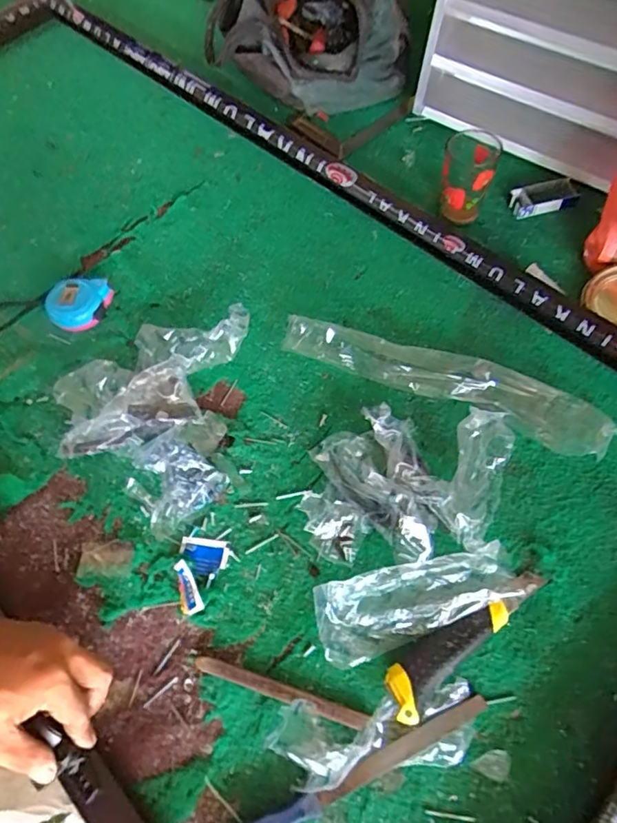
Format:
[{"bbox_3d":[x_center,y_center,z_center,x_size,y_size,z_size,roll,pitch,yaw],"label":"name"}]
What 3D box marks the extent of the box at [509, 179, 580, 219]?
[{"bbox_3d":[0.308,-0.279,0.708,0.089,0.017,0.038,-15,63,-4],"label":"box"}]

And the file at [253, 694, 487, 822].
[{"bbox_3d":[0.039,0.289,0.429,0.232,0.015,0.020,-25,64,-9],"label":"file"}]

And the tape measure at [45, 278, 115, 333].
[{"bbox_3d":[-0.279,-0.131,0.658,0.075,0.029,0.058,-7,62,0],"label":"tape measure"}]

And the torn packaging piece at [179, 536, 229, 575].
[{"bbox_3d":[-0.103,0.140,0.525,0.049,0.006,0.033,9,63,8],"label":"torn packaging piece"}]

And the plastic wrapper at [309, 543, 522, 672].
[{"bbox_3d":[0.091,0.162,0.470,0.167,0.053,0.063,-18,63,-5],"label":"plastic wrapper"}]

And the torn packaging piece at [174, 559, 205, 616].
[{"bbox_3d":[-0.115,0.165,0.509,0.020,0.011,0.050,-25,64,-9],"label":"torn packaging piece"}]

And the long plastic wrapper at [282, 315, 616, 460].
[{"bbox_3d":[0.140,-0.038,0.579,0.347,0.034,0.060,21,66,14],"label":"long plastic wrapper"}]

